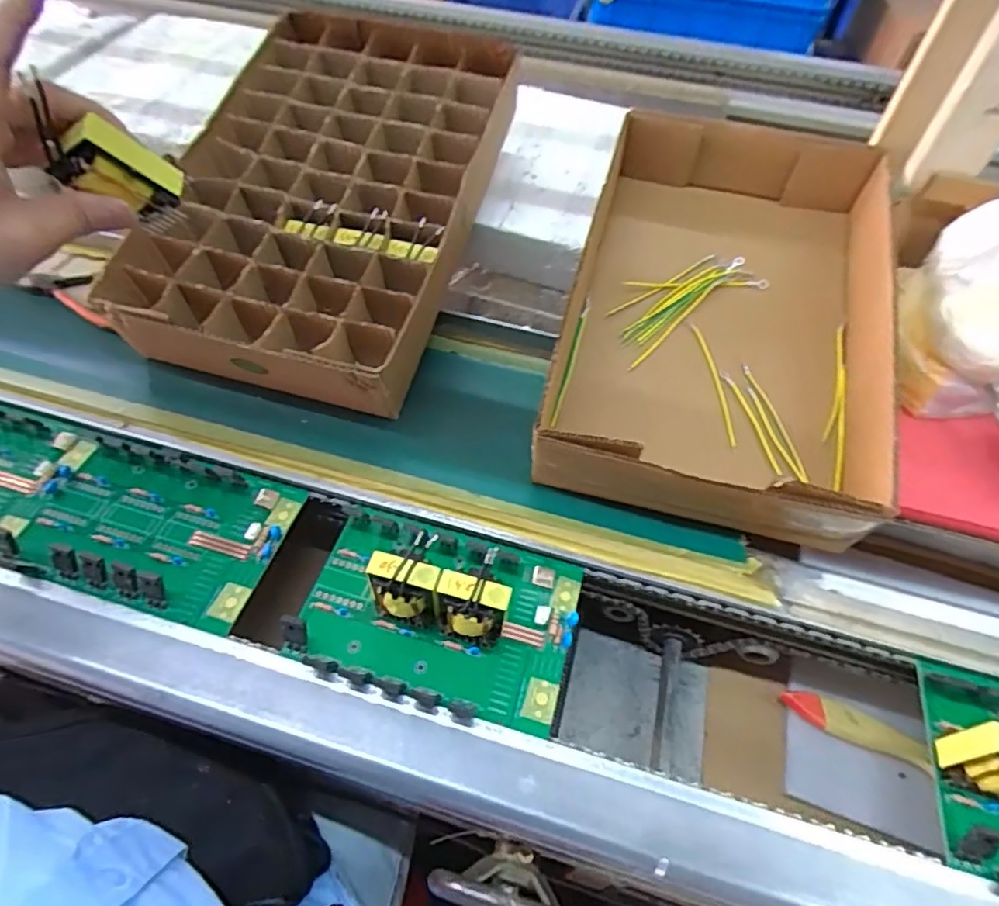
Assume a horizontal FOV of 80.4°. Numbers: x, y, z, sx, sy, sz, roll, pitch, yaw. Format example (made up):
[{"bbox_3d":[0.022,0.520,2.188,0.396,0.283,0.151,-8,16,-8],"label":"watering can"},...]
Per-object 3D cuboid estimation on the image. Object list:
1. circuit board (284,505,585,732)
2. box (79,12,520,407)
[{"bbox_3d":[-0.041,0.095,0.384,0.179,0.057,0.124,14,56,8],"label":"circuit board"},{"bbox_3d":[-0.150,-0.244,0.547,0.269,0.072,0.395,13,67,7],"label":"box"}]

